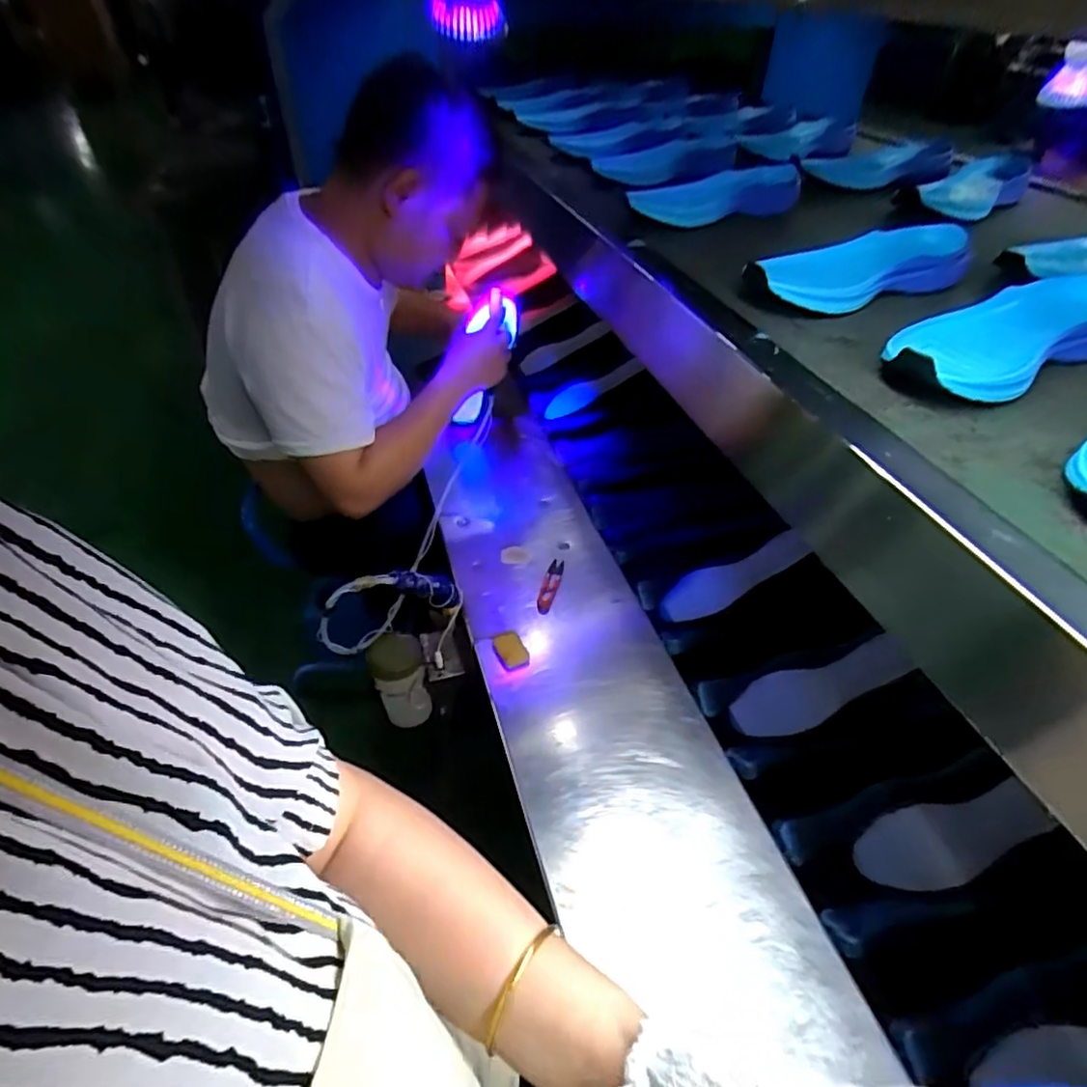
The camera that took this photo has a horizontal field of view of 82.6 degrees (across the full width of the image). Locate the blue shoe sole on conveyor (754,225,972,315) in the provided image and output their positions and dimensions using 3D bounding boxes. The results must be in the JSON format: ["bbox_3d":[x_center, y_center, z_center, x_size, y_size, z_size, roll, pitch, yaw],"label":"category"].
[{"bbox_3d":[0.309,-0.270,0.607,0.240,0.047,0.067,-15,45,-19],"label":"blue shoe sole on conveyor"}]

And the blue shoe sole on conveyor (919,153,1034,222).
[{"bbox_3d":[0.593,-0.491,0.849,0.095,0.048,0.226,32,49,29],"label":"blue shoe sole on conveyor"}]

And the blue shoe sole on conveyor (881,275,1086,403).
[{"bbox_3d":[0.378,-0.172,0.508,0.254,0.051,0.097,-21,47,-25],"label":"blue shoe sole on conveyor"}]

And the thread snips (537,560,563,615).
[{"bbox_3d":[0.011,0.062,0.900,0.022,0.011,0.100,11,42,9],"label":"thread snips"}]

